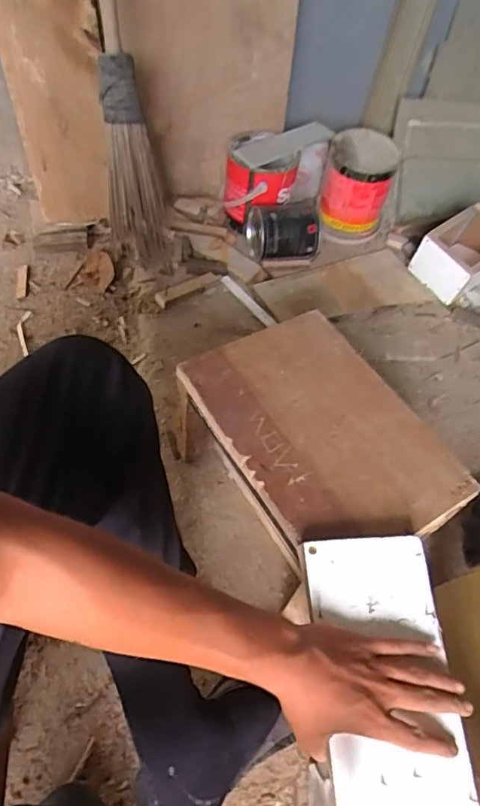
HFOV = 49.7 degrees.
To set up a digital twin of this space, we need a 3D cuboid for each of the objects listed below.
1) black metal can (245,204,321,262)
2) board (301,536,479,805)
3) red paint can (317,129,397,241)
[{"bbox_3d":[0.091,-0.349,1.072,0.147,0.091,0.089,2,55,-6],"label":"black metal can"},{"bbox_3d":[0.136,0.318,0.432,0.116,0.022,0.398,-2,65,-7],"label":"board"},{"bbox_3d":[0.260,-0.485,1.159,0.149,0.158,0.178,12,54,3],"label":"red paint can"}]

